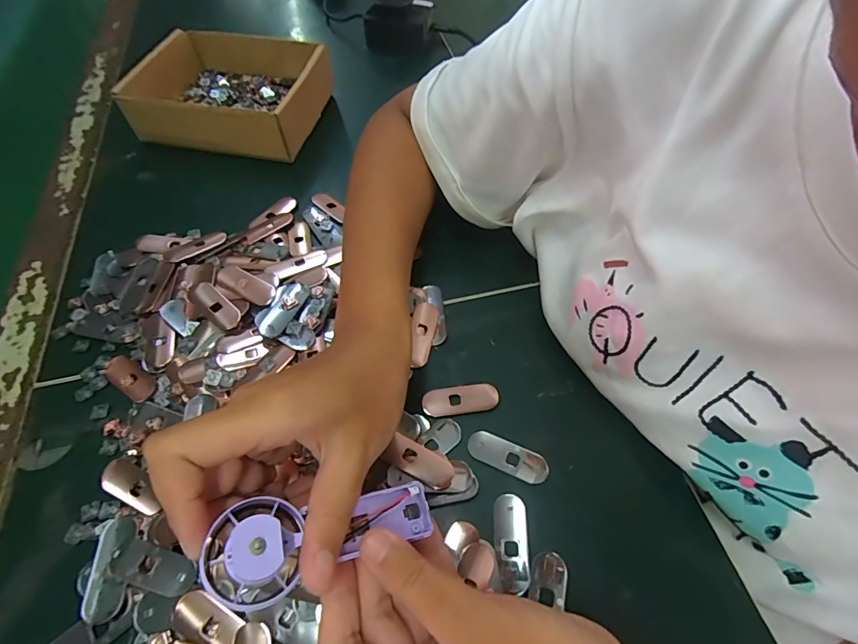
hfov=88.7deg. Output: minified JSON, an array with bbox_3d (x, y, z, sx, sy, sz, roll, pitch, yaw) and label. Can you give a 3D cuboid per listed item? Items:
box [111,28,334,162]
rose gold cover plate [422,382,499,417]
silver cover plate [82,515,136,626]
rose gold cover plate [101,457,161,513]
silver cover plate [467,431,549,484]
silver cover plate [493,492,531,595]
[{"bbox_3d":[-0.196,-0.240,0.449,0.167,0.050,0.146,6,58,5],"label":"box"},{"bbox_3d":[0.021,0.051,0.291,0.049,0.004,0.019,-8,58,-4],"label":"rose gold cover plate"},{"bbox_3d":[-0.171,0.131,0.235,0.020,0.005,0.050,-6,56,-11],"label":"silver cover plate"},{"bbox_3d":[-0.177,0.097,0.261,0.046,0.004,0.020,23,61,15],"label":"rose gold cover plate"},{"bbox_3d":[0.048,0.083,0.270,0.049,0.004,0.019,20,60,13],"label":"silver cover plate"},{"bbox_3d":[0.046,0.121,0.243,0.018,0.004,0.048,2,58,2],"label":"silver cover plate"}]

